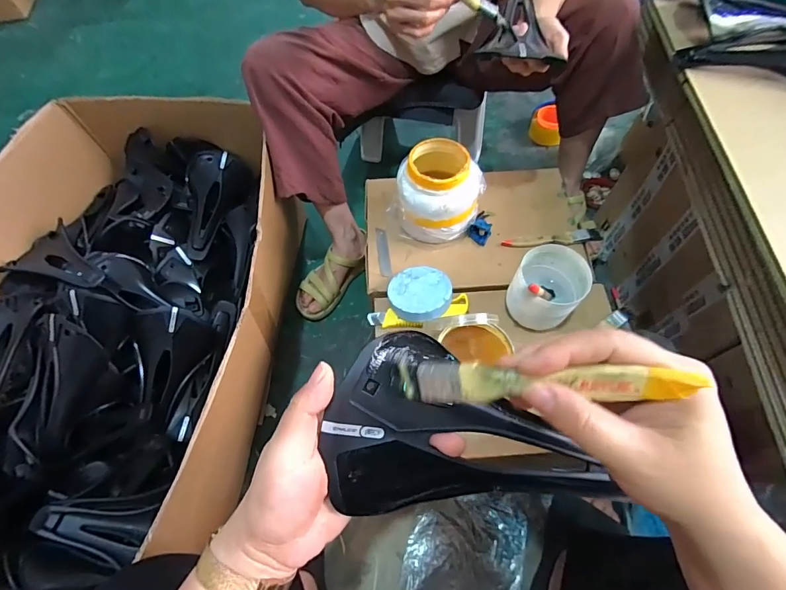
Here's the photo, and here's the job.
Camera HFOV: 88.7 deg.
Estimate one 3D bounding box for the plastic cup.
[{"bbox_3d":[0.216,-0.010,0.567,0.089,0.118,0.106,35,68,19],"label":"plastic cup"}]

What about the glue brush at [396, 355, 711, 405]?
[{"bbox_3d":[0.071,0.047,0.221,0.156,0.017,0.025,-7,57,32],"label":"glue brush"}]

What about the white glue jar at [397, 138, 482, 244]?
[{"bbox_3d":[0.075,-0.161,0.662,0.134,0.134,0.109,4,62,4],"label":"white glue jar"}]

